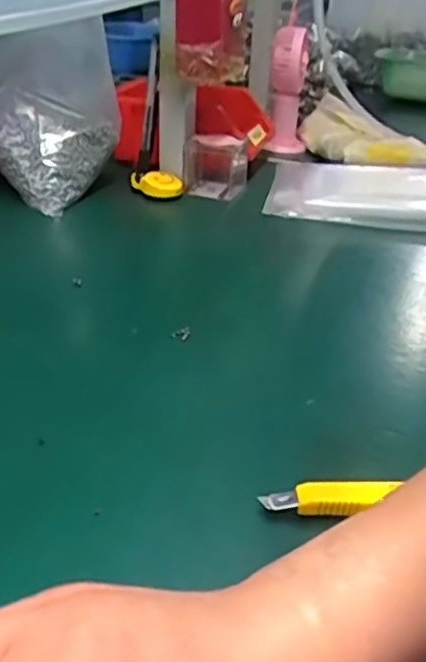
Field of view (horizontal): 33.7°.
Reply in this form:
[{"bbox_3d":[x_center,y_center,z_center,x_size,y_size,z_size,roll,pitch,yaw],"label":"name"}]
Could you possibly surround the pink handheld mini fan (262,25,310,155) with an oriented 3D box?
[{"bbox_3d":[0.100,-0.321,0.932,0.051,0.146,0.088,4,29,1],"label":"pink handheld mini fan"}]

